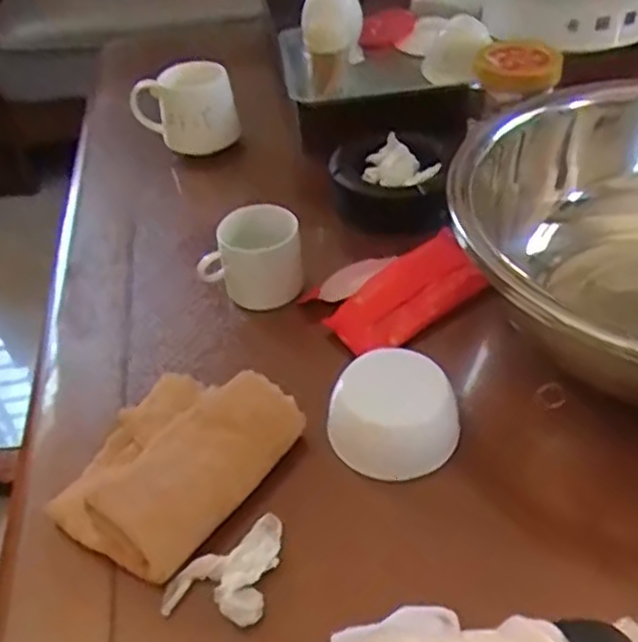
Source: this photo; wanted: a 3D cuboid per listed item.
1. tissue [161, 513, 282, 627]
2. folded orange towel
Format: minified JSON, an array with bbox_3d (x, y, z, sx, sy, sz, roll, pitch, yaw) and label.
[{"bbox_3d":[-0.057,0.150,0.447,0.061,0.013,0.071,8,44,13],"label":"tissue"},{"bbox_3d":[-0.102,0.087,0.486,0.118,0.048,0.146,21,49,25],"label":"folded orange towel"}]

